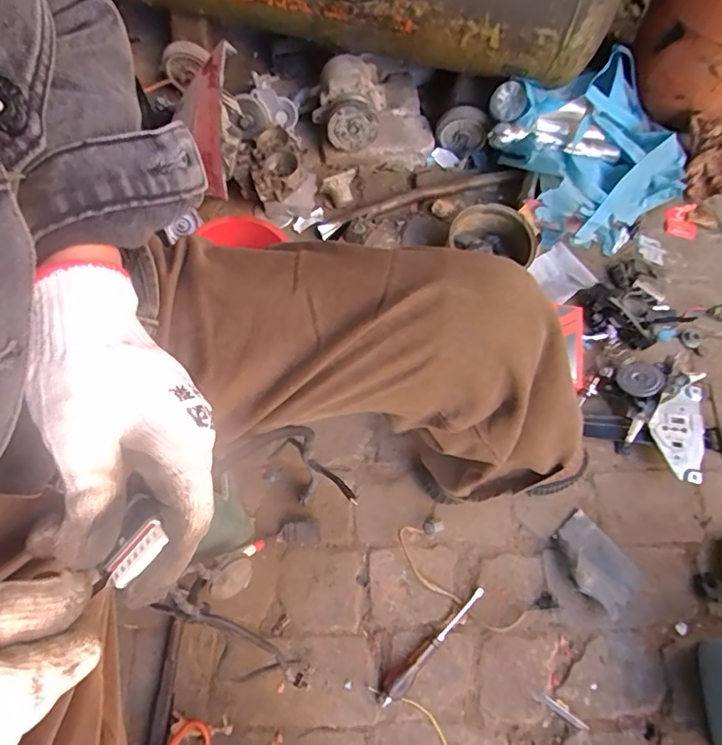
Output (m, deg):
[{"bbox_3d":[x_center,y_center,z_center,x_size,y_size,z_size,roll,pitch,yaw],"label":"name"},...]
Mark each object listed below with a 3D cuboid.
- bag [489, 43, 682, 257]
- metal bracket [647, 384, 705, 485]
[{"bbox_3d":[0.451,-0.419,0.998,0.330,0.170,0.319,-27,72,-11],"label":"bag"},{"bbox_3d":[0.512,0.091,0.834,0.085,0.020,0.161,16,70,4],"label":"metal bracket"}]

